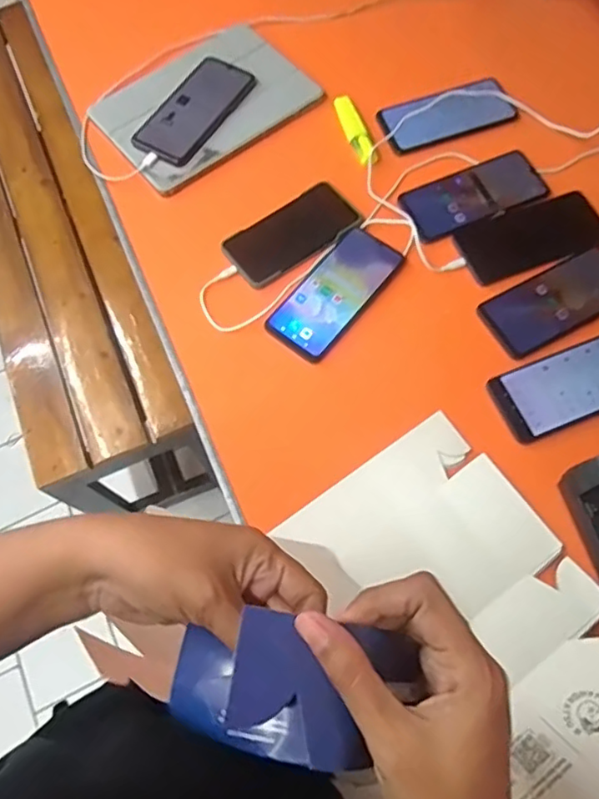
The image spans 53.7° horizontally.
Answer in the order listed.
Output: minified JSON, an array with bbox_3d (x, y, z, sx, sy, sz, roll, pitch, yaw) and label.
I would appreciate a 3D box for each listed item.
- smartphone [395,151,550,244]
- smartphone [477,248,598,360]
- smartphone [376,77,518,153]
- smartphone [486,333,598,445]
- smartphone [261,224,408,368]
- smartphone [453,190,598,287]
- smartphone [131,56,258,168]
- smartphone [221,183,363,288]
[{"bbox_3d":[0.205,-0.241,0.694,0.165,0.004,0.076,-23,70,-7],"label":"smartphone"},{"bbox_3d":[0.281,-0.107,0.639,0.168,0.004,0.076,-28,70,-8],"label":"smartphone"},{"bbox_3d":[0.184,-0.361,0.741,0.167,0.007,0.085,-20,69,-6],"label":"smartphone"},{"bbox_3d":[0.280,-0.017,0.598,0.169,0.006,0.077,-22,70,-6],"label":"smartphone"},{"bbox_3d":[0.041,-0.119,0.650,0.075,0.005,0.165,36,74,14],"label":"smartphone"},{"bbox_3d":[0.264,-0.187,0.670,0.165,0.004,0.080,-21,69,-6],"label":"smartphone"},{"bbox_3d":[-0.130,-0.363,0.742,0.078,0.006,0.167,36,75,5],"label":"smartphone"},{"bbox_3d":[-0.008,-0.193,0.683,0.155,0.007,0.079,-35,72,-11],"label":"smartphone"}]

